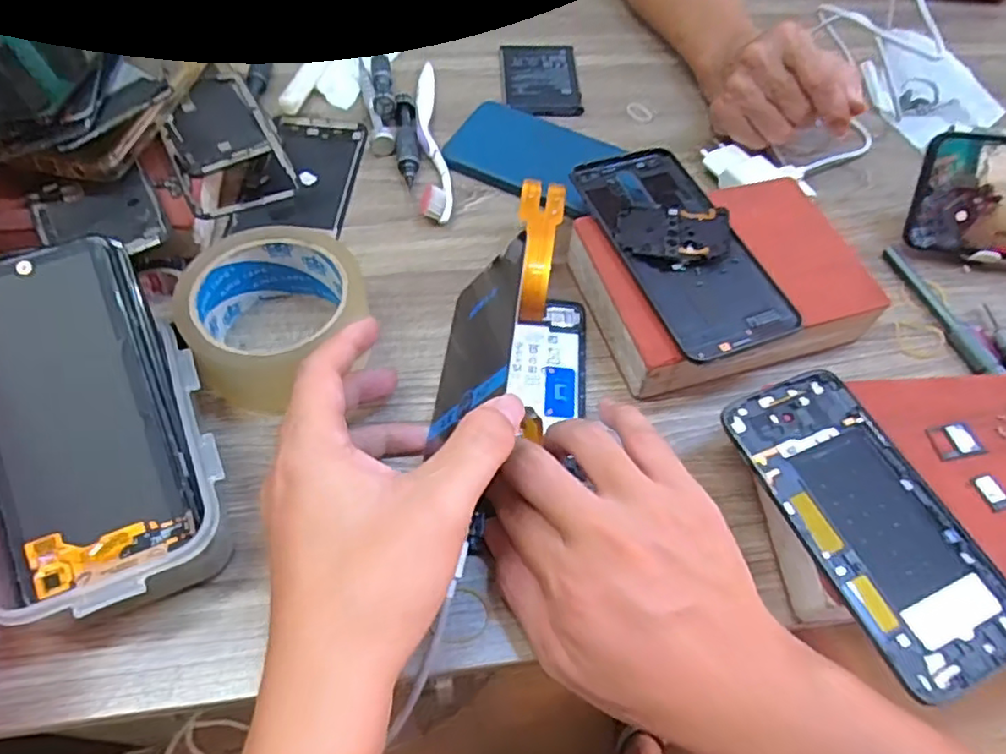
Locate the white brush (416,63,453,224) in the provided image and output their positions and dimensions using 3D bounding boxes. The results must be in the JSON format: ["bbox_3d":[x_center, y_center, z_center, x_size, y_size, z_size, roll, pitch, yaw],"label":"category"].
[{"bbox_3d":[-0.052,-0.180,0.489,0.022,0.016,0.174,-3,59,-6],"label":"white brush"}]

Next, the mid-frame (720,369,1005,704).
[{"bbox_3d":[0.171,0.065,0.308,0.071,0.008,0.148,-19,62,-15],"label":"mid-frame"}]

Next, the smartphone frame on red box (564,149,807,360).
[{"bbox_3d":[0.107,-0.082,0.397,0.075,0.009,0.160,-17,61,-14],"label":"smartphone frame on red box"}]

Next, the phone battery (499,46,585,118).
[{"bbox_3d":[0.032,-0.247,0.542,0.063,0.008,0.090,0,58,-4],"label":"phone battery"}]

